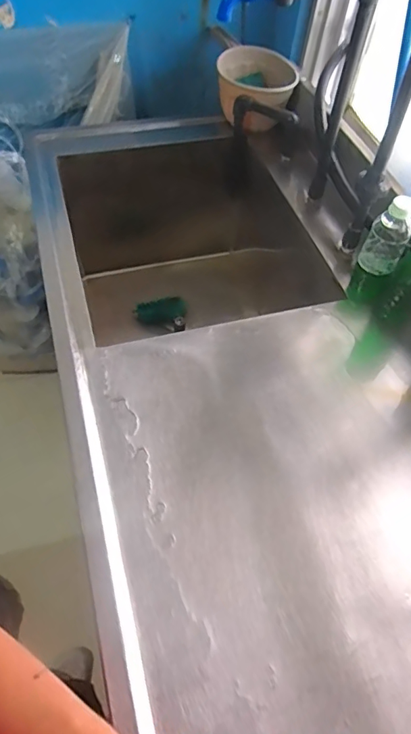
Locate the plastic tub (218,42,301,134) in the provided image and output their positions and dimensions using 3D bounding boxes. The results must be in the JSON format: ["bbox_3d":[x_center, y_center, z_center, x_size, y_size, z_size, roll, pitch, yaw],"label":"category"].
[{"bbox_3d":[0.112,-0.628,1.047,0.177,0.105,0.181,2,56,-4],"label":"plastic tub"}]

